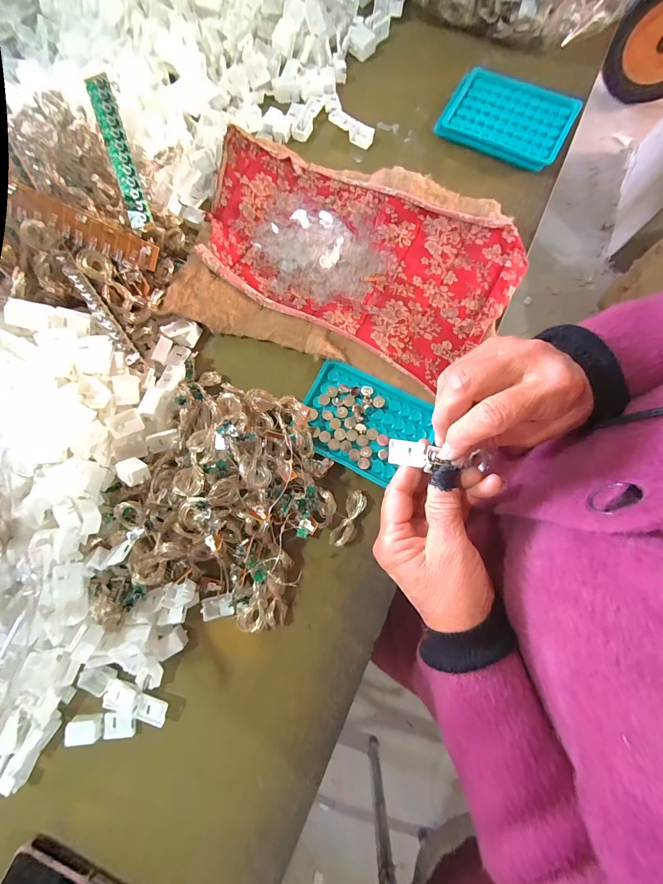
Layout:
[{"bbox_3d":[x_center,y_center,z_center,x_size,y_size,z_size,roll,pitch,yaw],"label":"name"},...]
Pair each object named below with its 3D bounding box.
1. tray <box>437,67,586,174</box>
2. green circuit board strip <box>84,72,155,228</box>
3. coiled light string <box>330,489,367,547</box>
[{"bbox_3d":[0.200,-0.372,0.405,0.138,0.019,0.093,28,82,6],"label":"tray"},{"bbox_3d":[-0.192,-0.261,0.320,0.024,0.005,0.124,-14,100,11],"label":"green circuit board strip"},{"bbox_3d":[0.016,0.070,0.327,0.017,0.013,0.053,26,81,6],"label":"coiled light string"}]

